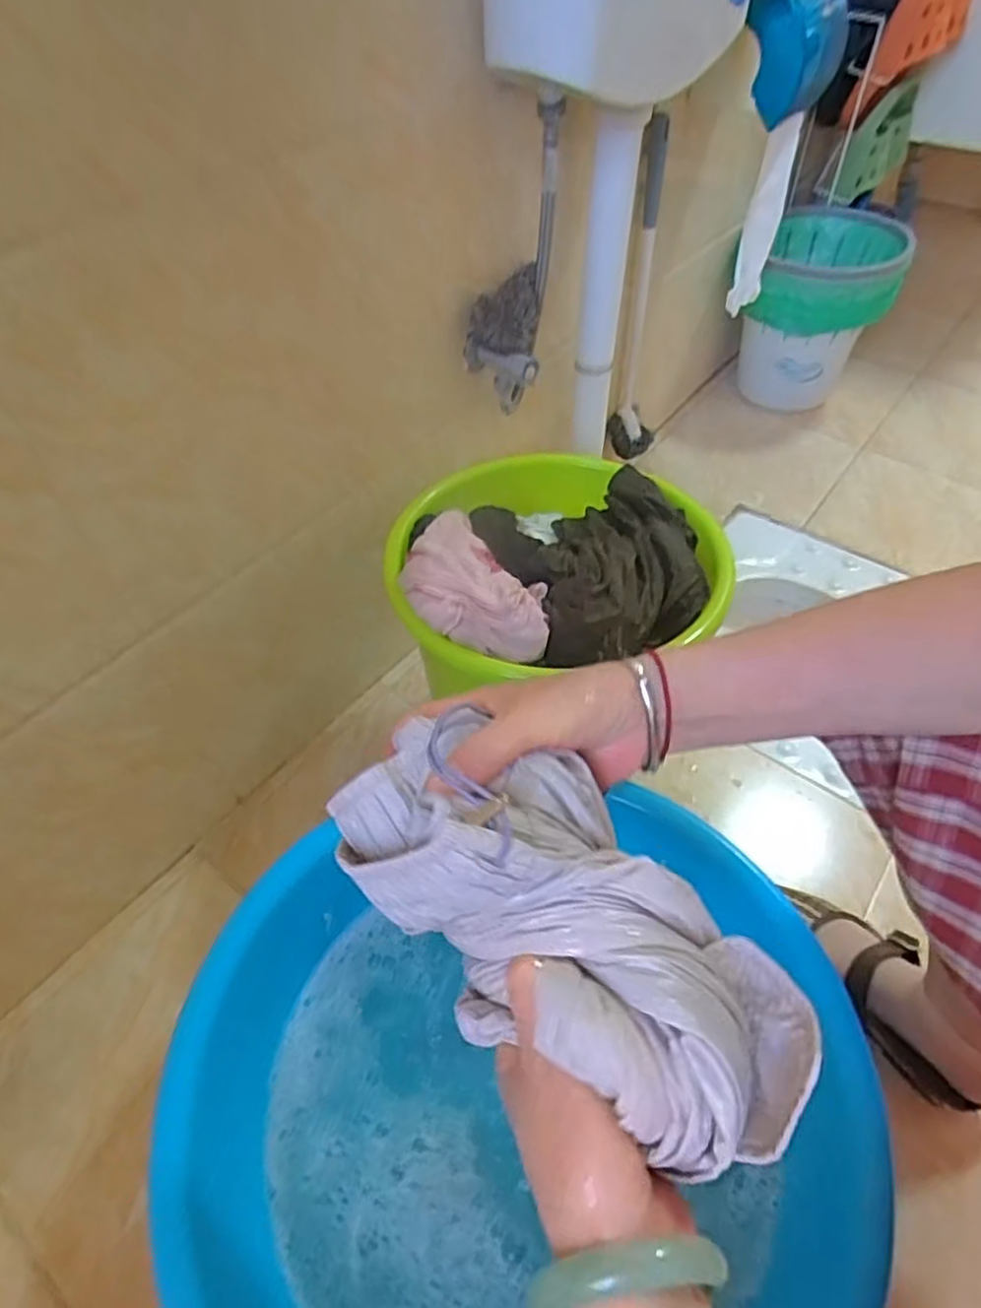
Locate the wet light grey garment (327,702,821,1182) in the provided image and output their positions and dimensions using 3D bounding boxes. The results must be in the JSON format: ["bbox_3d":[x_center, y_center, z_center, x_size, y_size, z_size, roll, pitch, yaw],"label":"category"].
[{"bbox_3d":[0.031,0.106,0.300,0.218,0.073,0.107,33,55,18],"label":"wet light grey garment"}]

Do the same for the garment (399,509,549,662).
[{"bbox_3d":[-0.010,-0.054,0.602,0.141,0.053,0.094,29,53,26],"label":"garment"}]

